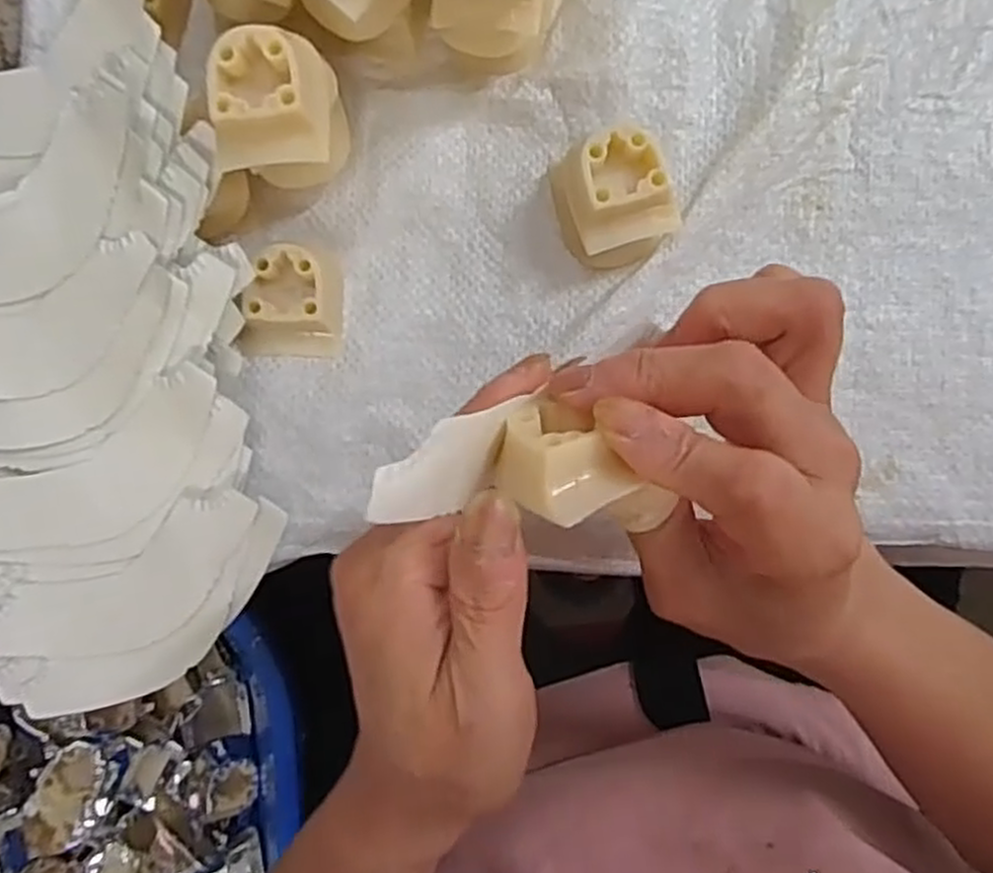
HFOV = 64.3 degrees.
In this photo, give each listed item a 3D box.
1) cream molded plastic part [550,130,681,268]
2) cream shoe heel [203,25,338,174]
[{"bbox_3d":[0.045,-0.090,0.301,0.038,0.030,0.043,-21,89,-1],"label":"cream molded plastic part"},{"bbox_3d":[-0.075,-0.112,0.263,0.039,0.020,0.038,0,90,-1],"label":"cream shoe heel"}]

